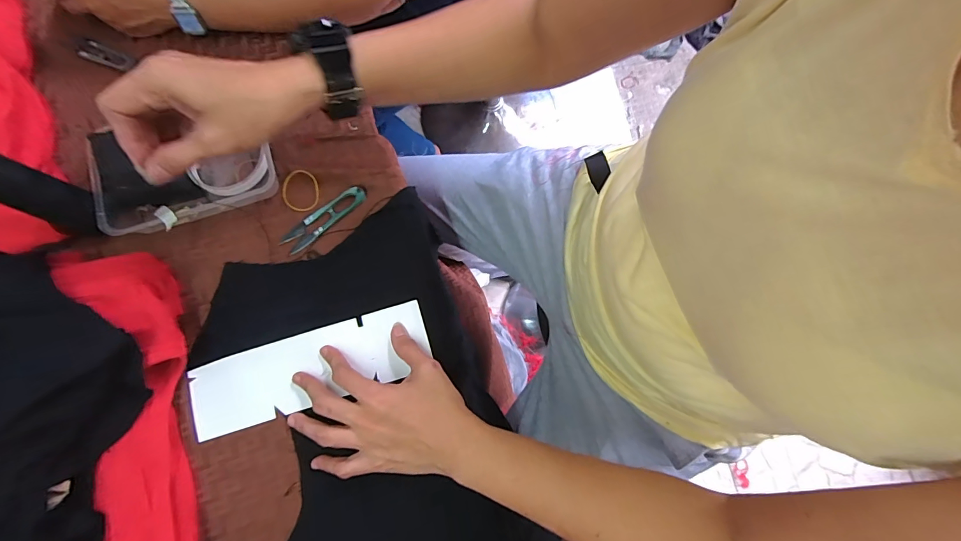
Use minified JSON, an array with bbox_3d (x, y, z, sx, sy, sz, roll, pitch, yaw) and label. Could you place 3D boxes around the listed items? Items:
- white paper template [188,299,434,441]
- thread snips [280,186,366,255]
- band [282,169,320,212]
[{"bbox_3d":[-0.166,0.094,0.405,0.229,0.006,0.072,-19,78,-4],"label":"white paper template"},{"bbox_3d":[-0.167,-0.057,0.439,0.100,0.004,0.024,-40,80,-8],"label":"thread snips"},{"bbox_3d":[-0.194,-0.086,0.441,0.039,0.005,0.045,-12,78,-3],"label":"band"}]

